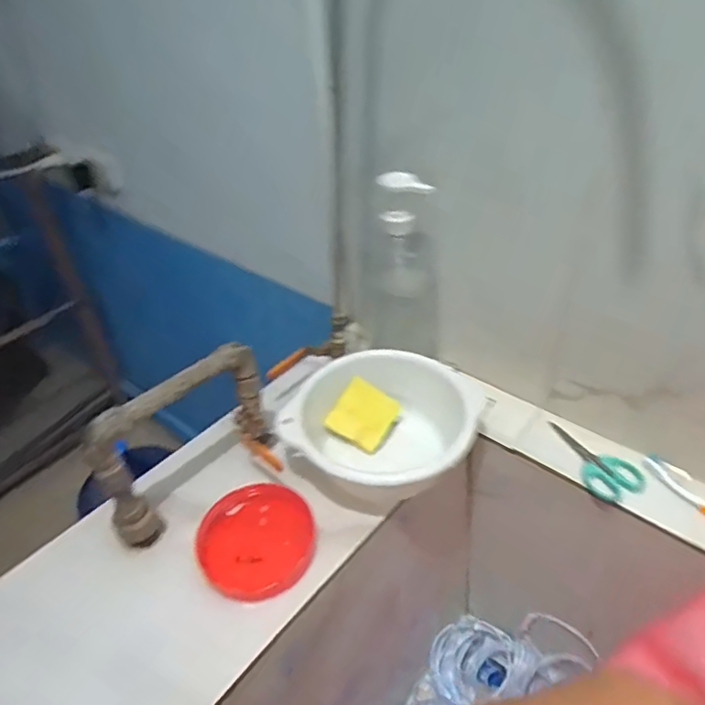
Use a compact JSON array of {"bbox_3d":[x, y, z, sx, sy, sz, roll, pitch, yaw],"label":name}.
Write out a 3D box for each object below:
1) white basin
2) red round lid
[{"bbox_3d":[0.038,0.094,0.646,0.193,0.090,0.194,-3,39,2],"label":"white basin"},{"bbox_3d":[-0.100,0.196,0.583,0.116,0.028,0.124,-3,39,2],"label":"red round lid"}]

